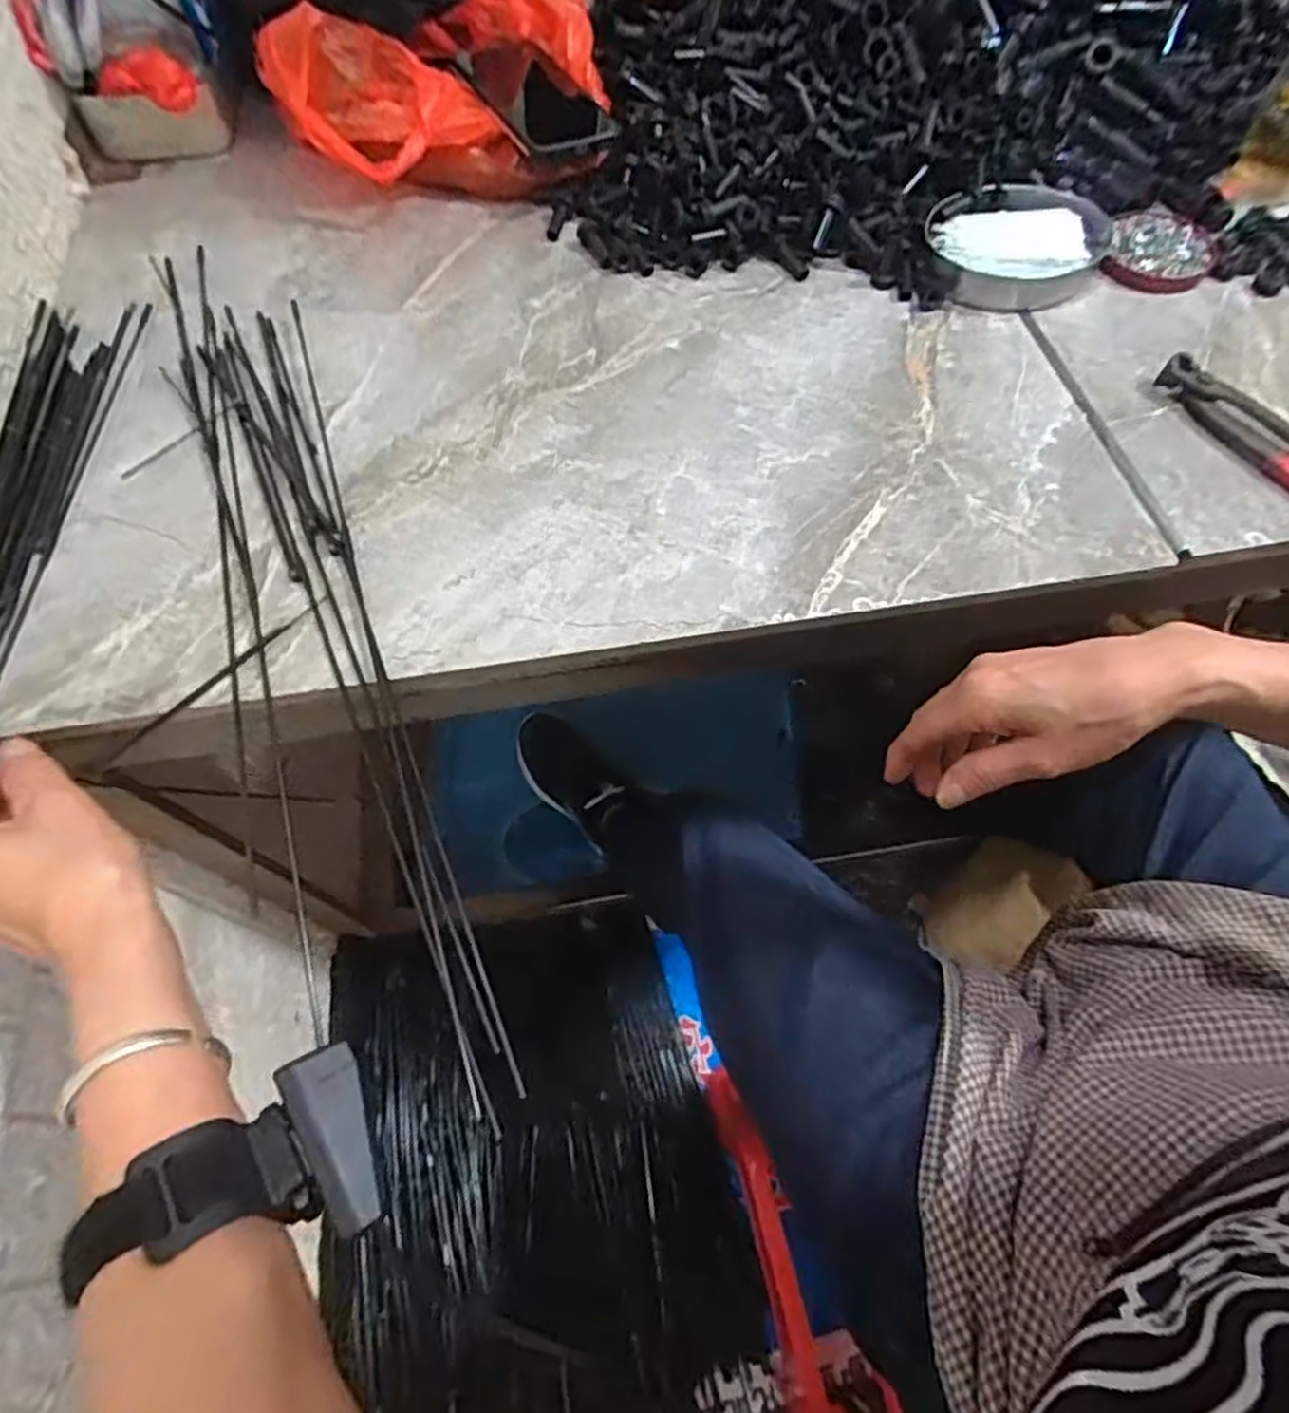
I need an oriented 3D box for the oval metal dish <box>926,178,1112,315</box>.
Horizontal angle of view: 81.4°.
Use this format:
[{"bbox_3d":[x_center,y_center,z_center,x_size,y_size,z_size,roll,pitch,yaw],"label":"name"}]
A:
[{"bbox_3d":[0.275,-0.340,0.557,0.129,0.030,0.119,10,62,5],"label":"oval metal dish"}]

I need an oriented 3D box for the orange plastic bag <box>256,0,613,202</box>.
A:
[{"bbox_3d":[-0.155,-0.498,0.597,0.245,0.105,0.196,-8,62,-5],"label":"orange plastic bag"}]

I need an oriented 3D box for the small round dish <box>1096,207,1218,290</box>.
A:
[{"bbox_3d":[0.386,-0.342,0.563,0.075,0.020,0.089,22,64,10],"label":"small round dish"}]

